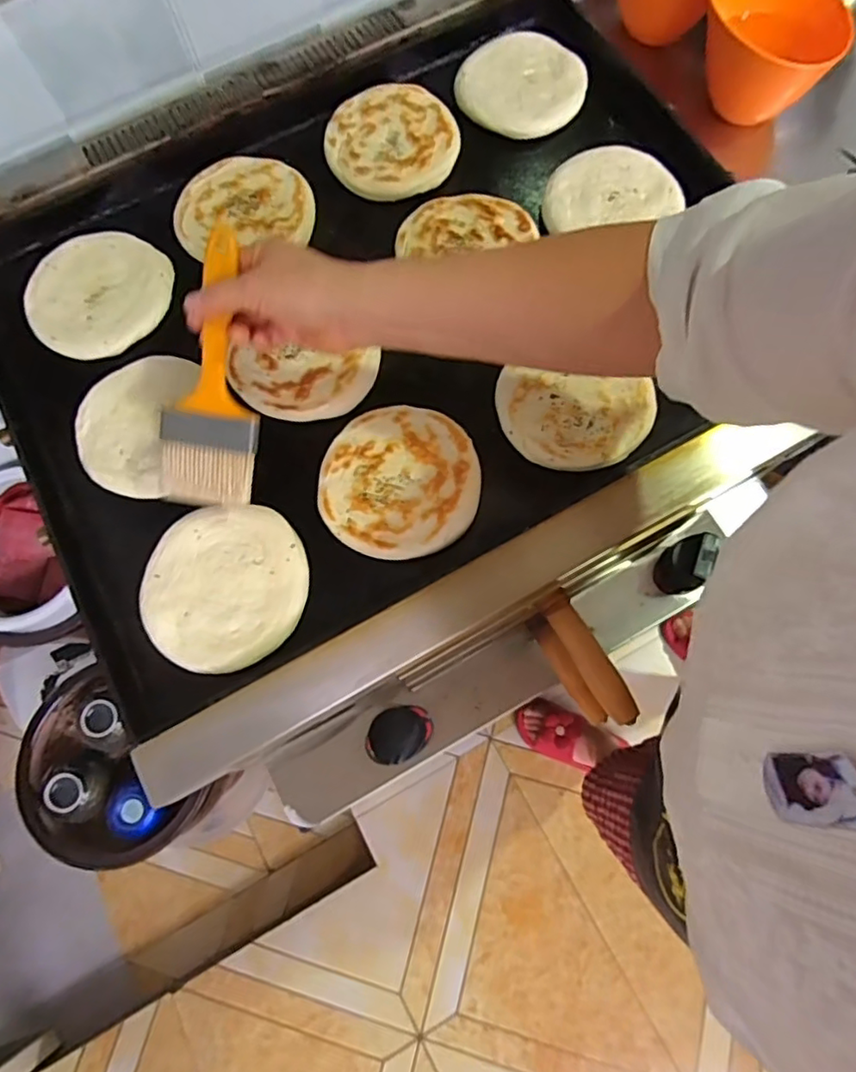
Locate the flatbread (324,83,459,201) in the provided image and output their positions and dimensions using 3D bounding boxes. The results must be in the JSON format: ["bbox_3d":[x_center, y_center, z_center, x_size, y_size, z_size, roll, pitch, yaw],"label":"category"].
[{"bbox_3d":[-0.035,-0.382,0.578,0.123,0.021,0.123,0,74,2],"label":"flatbread"}]

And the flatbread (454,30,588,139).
[{"bbox_3d":[0.094,-0.451,0.597,0.120,0.018,0.120,-1,74,2],"label":"flatbread"}]

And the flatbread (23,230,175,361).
[{"bbox_3d":[-0.301,-0.223,0.548,0.128,0.008,0.127,-1,74,2],"label":"flatbread"}]

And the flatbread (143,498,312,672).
[{"bbox_3d":[-0.159,0.039,0.466,0.126,0.010,0.124,-1,74,2],"label":"flatbread"}]

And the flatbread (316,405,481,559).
[{"bbox_3d":[-0.022,-0.045,0.481,0.123,0.006,0.124,-1,74,2],"label":"flatbread"}]

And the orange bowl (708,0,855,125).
[{"bbox_3d":[0.380,-0.560,0.681,0.150,0.114,0.165,-1,74,2],"label":"orange bowl"}]

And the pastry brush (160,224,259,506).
[{"bbox_3d":[-0.153,-0.115,0.427,0.068,0.009,0.190,9,105,-2],"label":"pastry brush"}]

